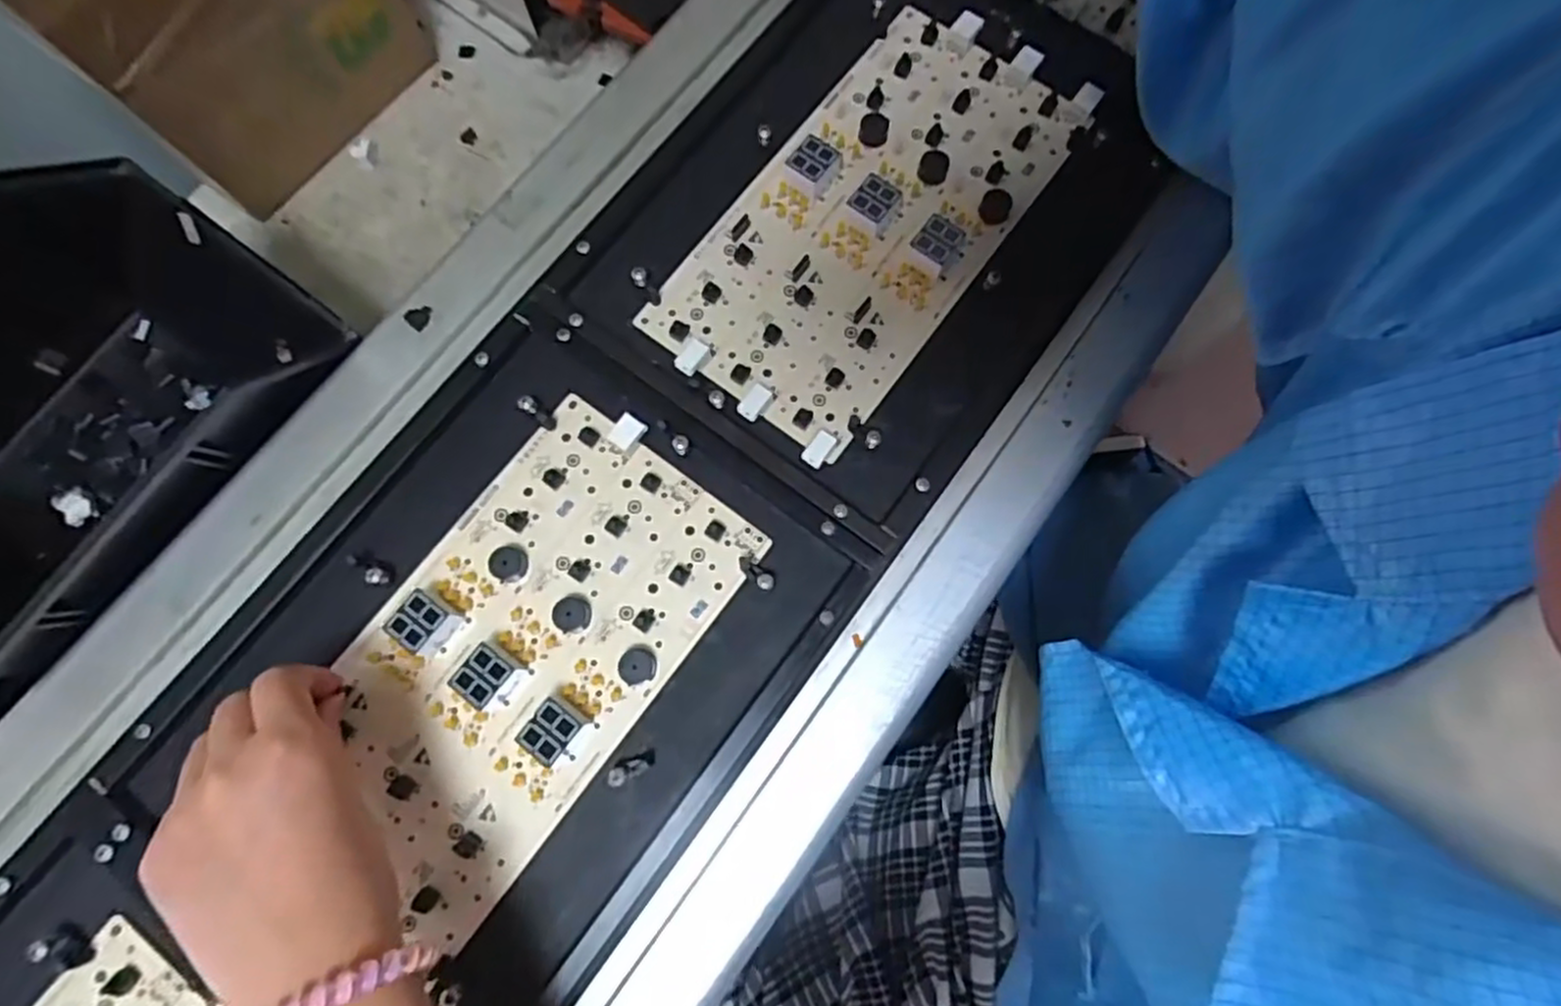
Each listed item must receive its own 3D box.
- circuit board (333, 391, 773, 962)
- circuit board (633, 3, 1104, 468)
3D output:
[{"bbox_3d":[-0.123,0.067,0.346,0.133,0.020,0.224,37,79,7],"label":"circuit board"},{"bbox_3d":[0.048,-0.162,0.400,0.131,0.021,0.259,37,79,7],"label":"circuit board"}]

